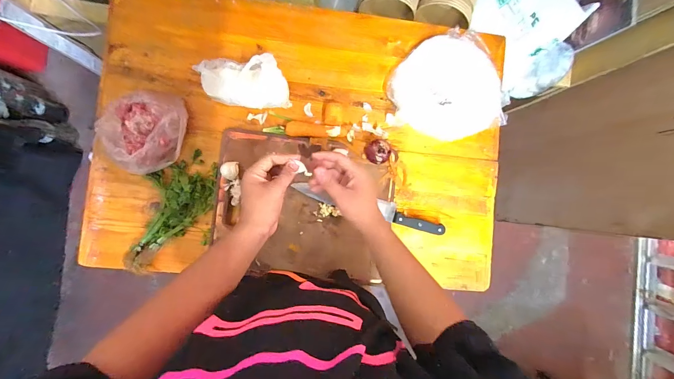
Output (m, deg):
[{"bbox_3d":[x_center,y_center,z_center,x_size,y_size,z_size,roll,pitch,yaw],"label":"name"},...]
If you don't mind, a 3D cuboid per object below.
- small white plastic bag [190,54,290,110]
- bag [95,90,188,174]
[{"bbox_3d":[-0.181,-0.206,0.584,0.167,0.079,0.095,3,88,-6],"label":"small white plastic bag"},{"bbox_3d":[-0.367,-0.110,0.579,0.150,0.052,0.134,-23,91,-6],"label":"bag"}]

